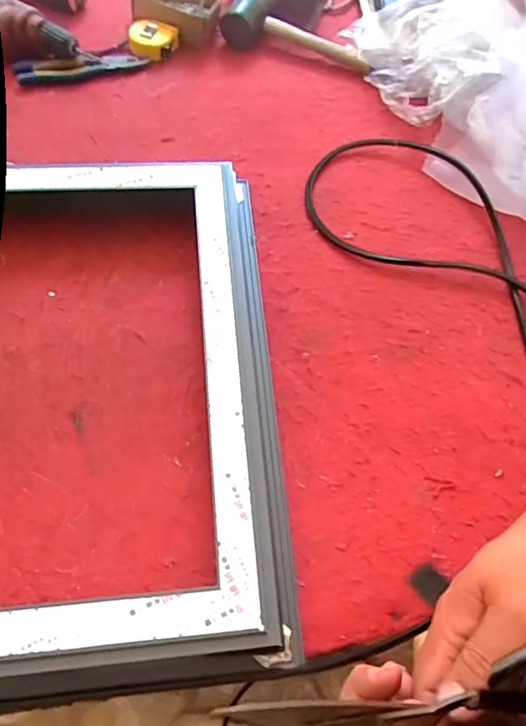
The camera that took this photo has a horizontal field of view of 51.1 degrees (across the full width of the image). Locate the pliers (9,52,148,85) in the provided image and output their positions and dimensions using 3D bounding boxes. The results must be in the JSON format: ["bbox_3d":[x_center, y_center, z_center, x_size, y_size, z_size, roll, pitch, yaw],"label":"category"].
[{"bbox_3d":[-0.281,-0.463,0.849,0.194,0.018,0.048,-20,65,-14],"label":"pliers"}]

